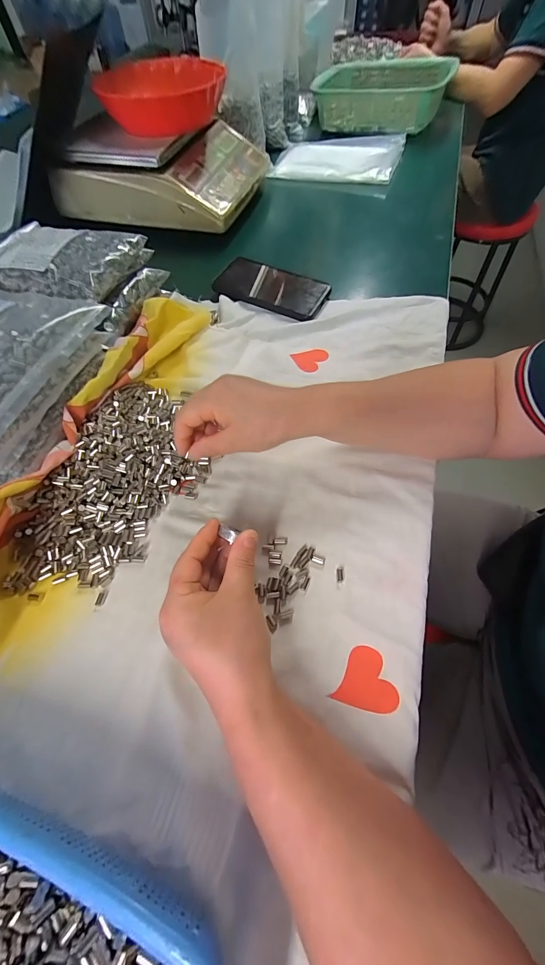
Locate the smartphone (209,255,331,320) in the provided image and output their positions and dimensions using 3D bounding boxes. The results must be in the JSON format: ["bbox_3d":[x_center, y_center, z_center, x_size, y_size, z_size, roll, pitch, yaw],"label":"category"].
[{"bbox_3d":[-0.001,-0.282,0.484,0.158,0.013,0.083,29,66,16],"label":"smartphone"}]

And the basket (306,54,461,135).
[{"bbox_3d":[0.248,-0.899,0.775,0.282,0.074,0.249,20,64,12],"label":"basket"}]

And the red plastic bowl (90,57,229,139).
[{"bbox_3d":[-0.173,-0.635,0.558,0.195,0.060,0.176,5,62,5],"label":"red plastic bowl"}]

